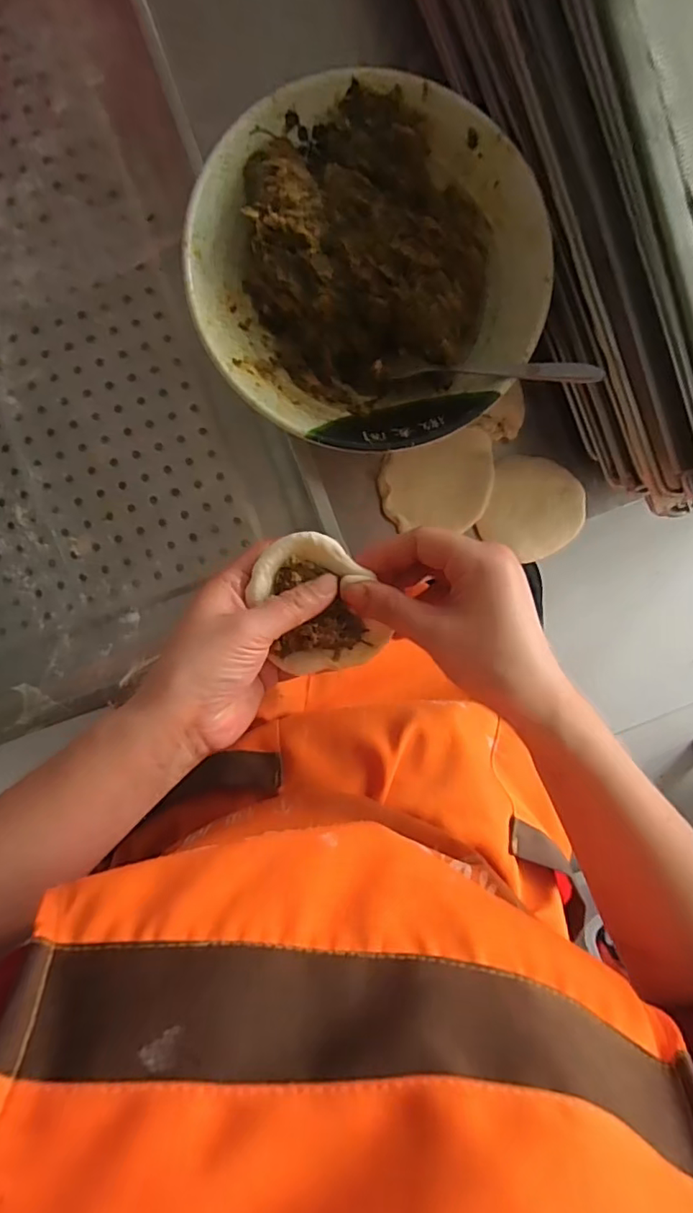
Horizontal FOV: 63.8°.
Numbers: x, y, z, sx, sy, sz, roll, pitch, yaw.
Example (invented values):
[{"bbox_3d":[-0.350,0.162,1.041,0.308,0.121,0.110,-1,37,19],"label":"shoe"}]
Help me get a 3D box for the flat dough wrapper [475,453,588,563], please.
[{"bbox_3d":[0.143,-0.073,0.420,0.074,0.008,0.072,15,92,-5],"label":"flat dough wrapper"}]

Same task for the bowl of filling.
[{"bbox_3d":[0.013,-0.209,0.368,0.210,0.079,0.213,0,93,-5],"label":"bowl of filling"}]

